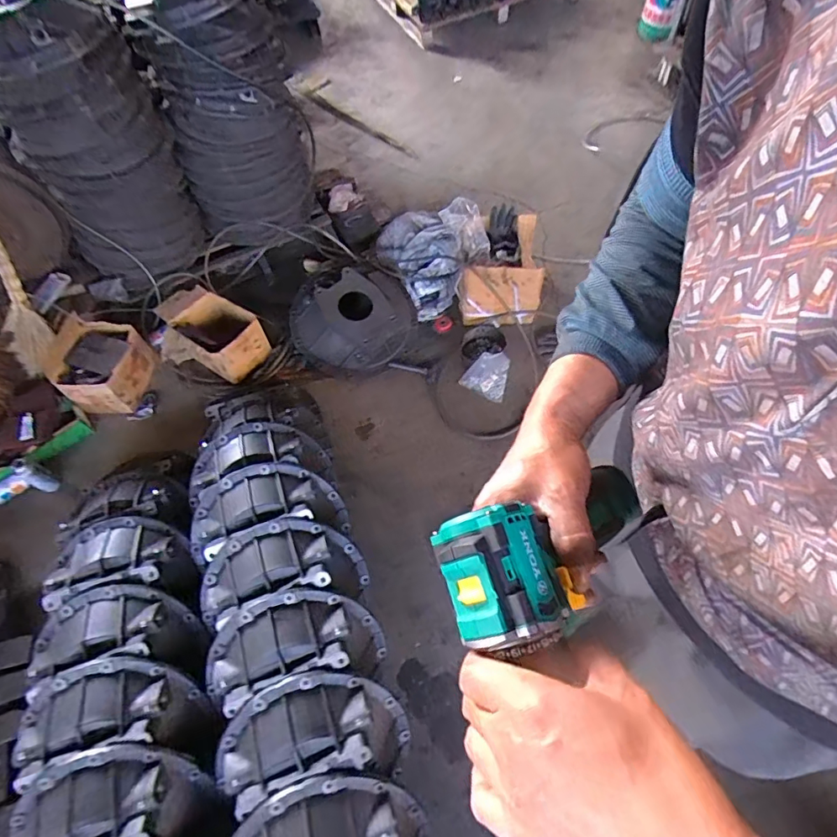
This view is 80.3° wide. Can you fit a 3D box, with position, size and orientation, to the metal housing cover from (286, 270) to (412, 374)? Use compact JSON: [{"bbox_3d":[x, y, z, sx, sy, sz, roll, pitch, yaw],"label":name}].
[{"bbox_3d":[-0.239,-0.359,1.747,0.425,0.241,0.397,-4,60,2],"label":"metal housing cover"}]

